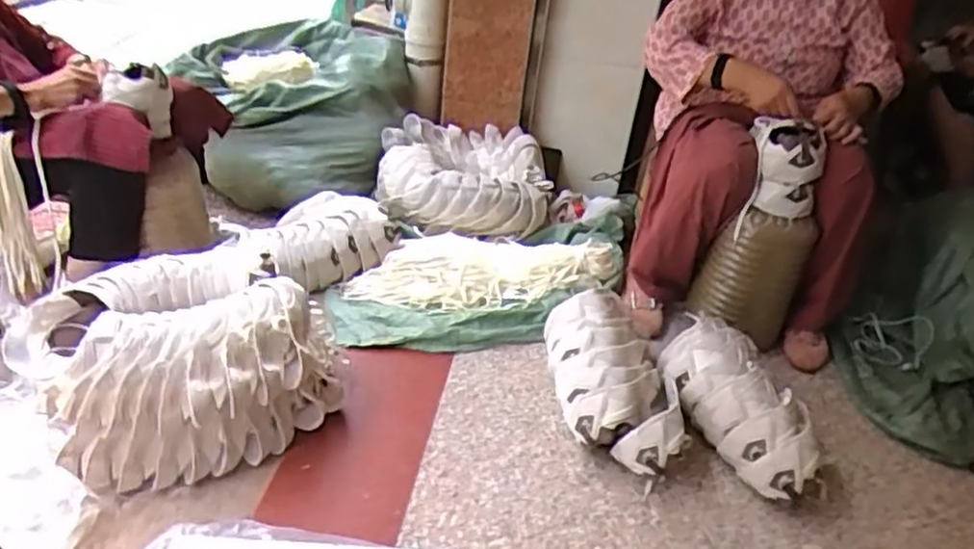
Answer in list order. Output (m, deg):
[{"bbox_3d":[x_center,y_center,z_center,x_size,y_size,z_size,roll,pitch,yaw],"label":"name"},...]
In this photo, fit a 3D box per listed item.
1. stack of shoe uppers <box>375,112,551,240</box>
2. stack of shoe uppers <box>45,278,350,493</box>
[{"bbox_3d":[-0.062,-0.260,1.875,0.450,0.150,0.360,9,32,2],"label":"stack of shoe uppers"},{"bbox_3d":[-0.448,0.166,1.156,0.446,0.218,0.186,-9,35,-24],"label":"stack of shoe uppers"}]

